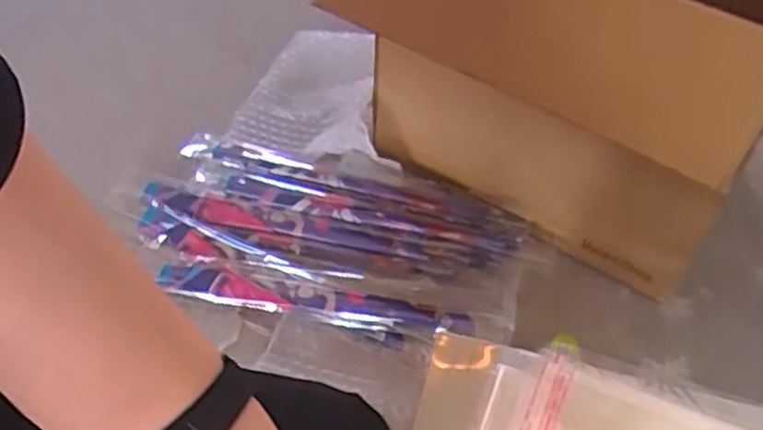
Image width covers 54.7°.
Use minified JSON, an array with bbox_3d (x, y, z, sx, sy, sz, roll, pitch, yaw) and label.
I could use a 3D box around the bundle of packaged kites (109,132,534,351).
[{"bbox_3d":[-0.101,0.032,1.257,0.675,0.051,0.347,15,50,11],"label":"bundle of packaged kites"}]

